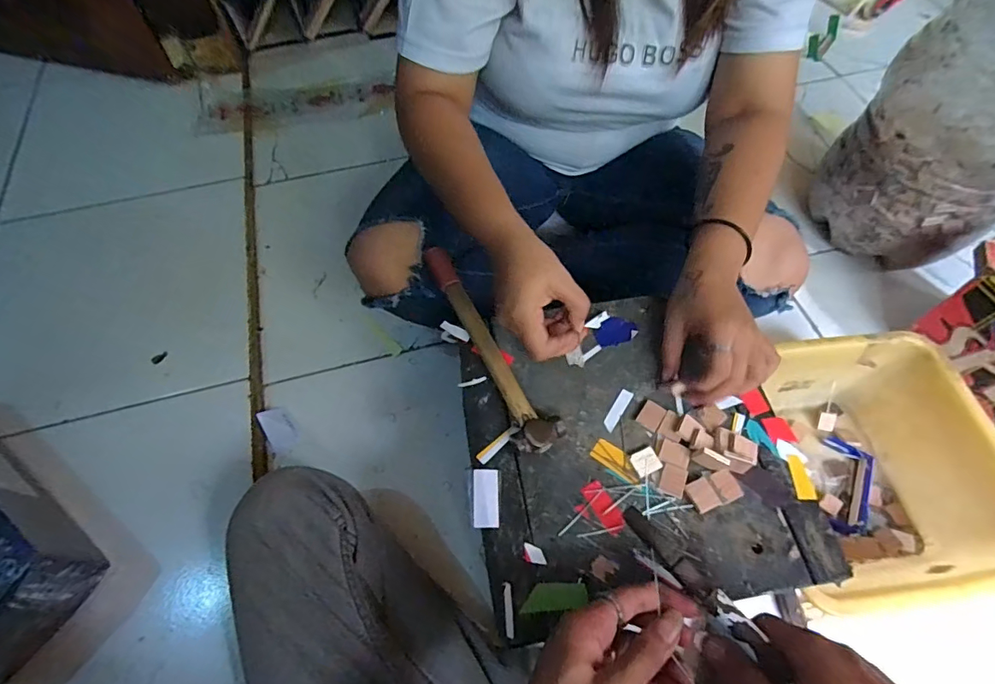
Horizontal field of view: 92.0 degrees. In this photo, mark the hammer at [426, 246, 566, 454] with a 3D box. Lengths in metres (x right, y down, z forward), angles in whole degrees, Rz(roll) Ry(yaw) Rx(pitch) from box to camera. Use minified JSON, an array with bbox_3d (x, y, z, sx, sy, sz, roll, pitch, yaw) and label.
[{"bbox_3d":[-0.012,-0.001,0.458,0.038,0.026,0.235,-25,64,-13],"label":"hammer"}]

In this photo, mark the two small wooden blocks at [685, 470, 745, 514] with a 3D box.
[{"bbox_3d":[0.180,0.123,0.398,0.044,0.006,0.024,-18,62,-10],"label":"two small wooden blocks"}]

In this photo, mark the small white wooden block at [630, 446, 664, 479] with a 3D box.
[{"bbox_3d":[0.126,0.101,0.408,0.023,0.004,0.020,-23,63,-12],"label":"small white wooden block"}]

